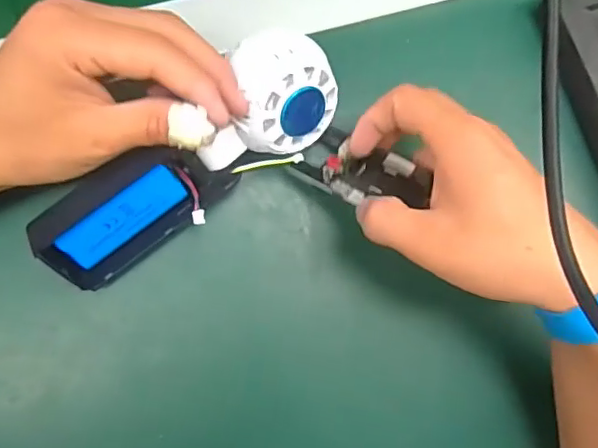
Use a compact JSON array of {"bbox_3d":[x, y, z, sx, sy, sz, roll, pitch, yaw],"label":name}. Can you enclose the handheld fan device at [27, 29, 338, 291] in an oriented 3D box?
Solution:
[{"bbox_3d":[-0.057,-0.034,0.300,0.169,0.060,0.035,-36,51,1],"label":"handheld fan device"}]

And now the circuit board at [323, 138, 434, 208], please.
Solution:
[{"bbox_3d":[0.042,-0.024,0.312,0.056,0.006,0.035,17,66,13],"label":"circuit board"}]

